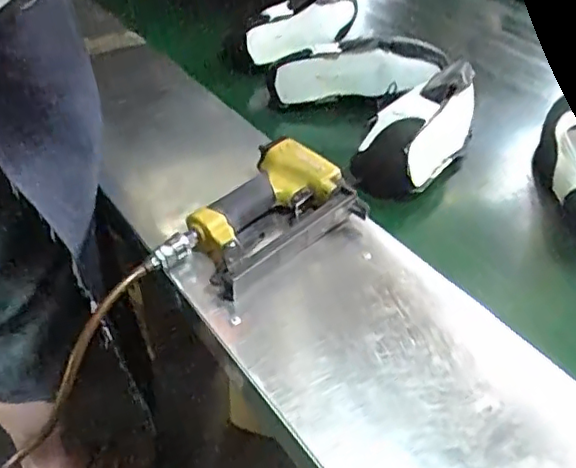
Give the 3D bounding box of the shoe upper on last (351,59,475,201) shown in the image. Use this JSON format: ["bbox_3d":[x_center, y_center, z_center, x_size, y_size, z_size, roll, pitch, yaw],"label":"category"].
[{"bbox_3d":[0.172,-0.141,0.794,0.112,0.087,0.229,17,44,19],"label":"shoe upper on last"}]

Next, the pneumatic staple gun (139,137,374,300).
[{"bbox_3d":[-0.025,-0.014,0.626,0.128,0.047,0.220,27,47,27],"label":"pneumatic staple gun"}]

